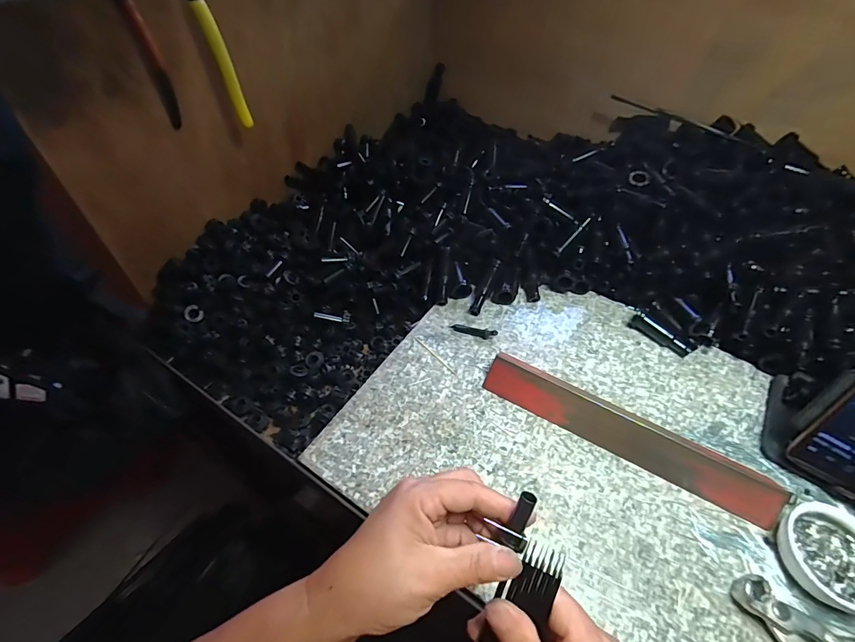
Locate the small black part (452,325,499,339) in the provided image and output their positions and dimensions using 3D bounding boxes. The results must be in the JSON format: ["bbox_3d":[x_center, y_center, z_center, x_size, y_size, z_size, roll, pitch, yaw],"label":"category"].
[{"bbox_3d":[0.051,0.010,0.455,0.049,0.009,0.010,11,51,6],"label":"small black part"}]

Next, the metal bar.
[{"bbox_3d":[0.176,0.101,0.378,0.255,0.024,0.033,25,54,17],"label":"metal bar"}]

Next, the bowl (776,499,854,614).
[{"bbox_3d":[0.312,0.179,0.321,0.059,0.027,0.072,-15,53,-14],"label":"bowl"}]

